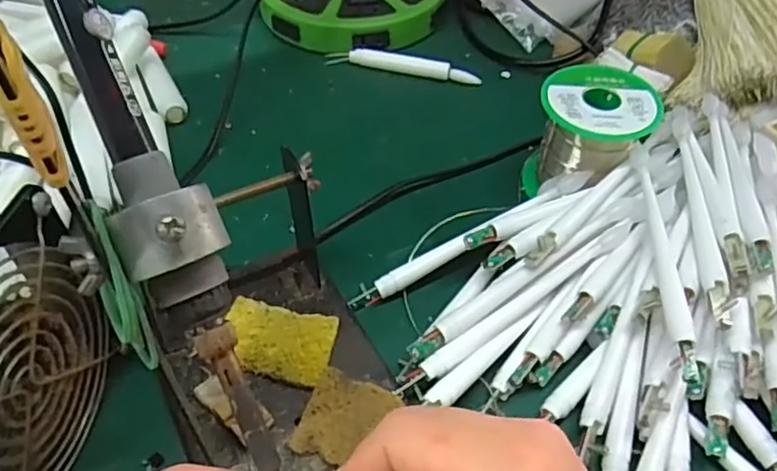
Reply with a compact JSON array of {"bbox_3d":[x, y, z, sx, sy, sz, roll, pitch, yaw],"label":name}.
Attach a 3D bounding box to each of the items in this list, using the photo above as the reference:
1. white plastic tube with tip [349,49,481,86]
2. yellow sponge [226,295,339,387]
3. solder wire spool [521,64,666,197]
[{"bbox_3d":[0.020,-0.130,0.488,0.101,0.010,0.009,11,50,7],"label":"white plastic tube with tip"},{"bbox_3d":[-0.056,0.054,0.320,0.056,0.007,0.039,11,50,7],"label":"yellow sponge"},{"bbox_3d":[0.121,-0.059,0.393,0.063,0.070,0.062,1,49,-1],"label":"solder wire spool"}]

